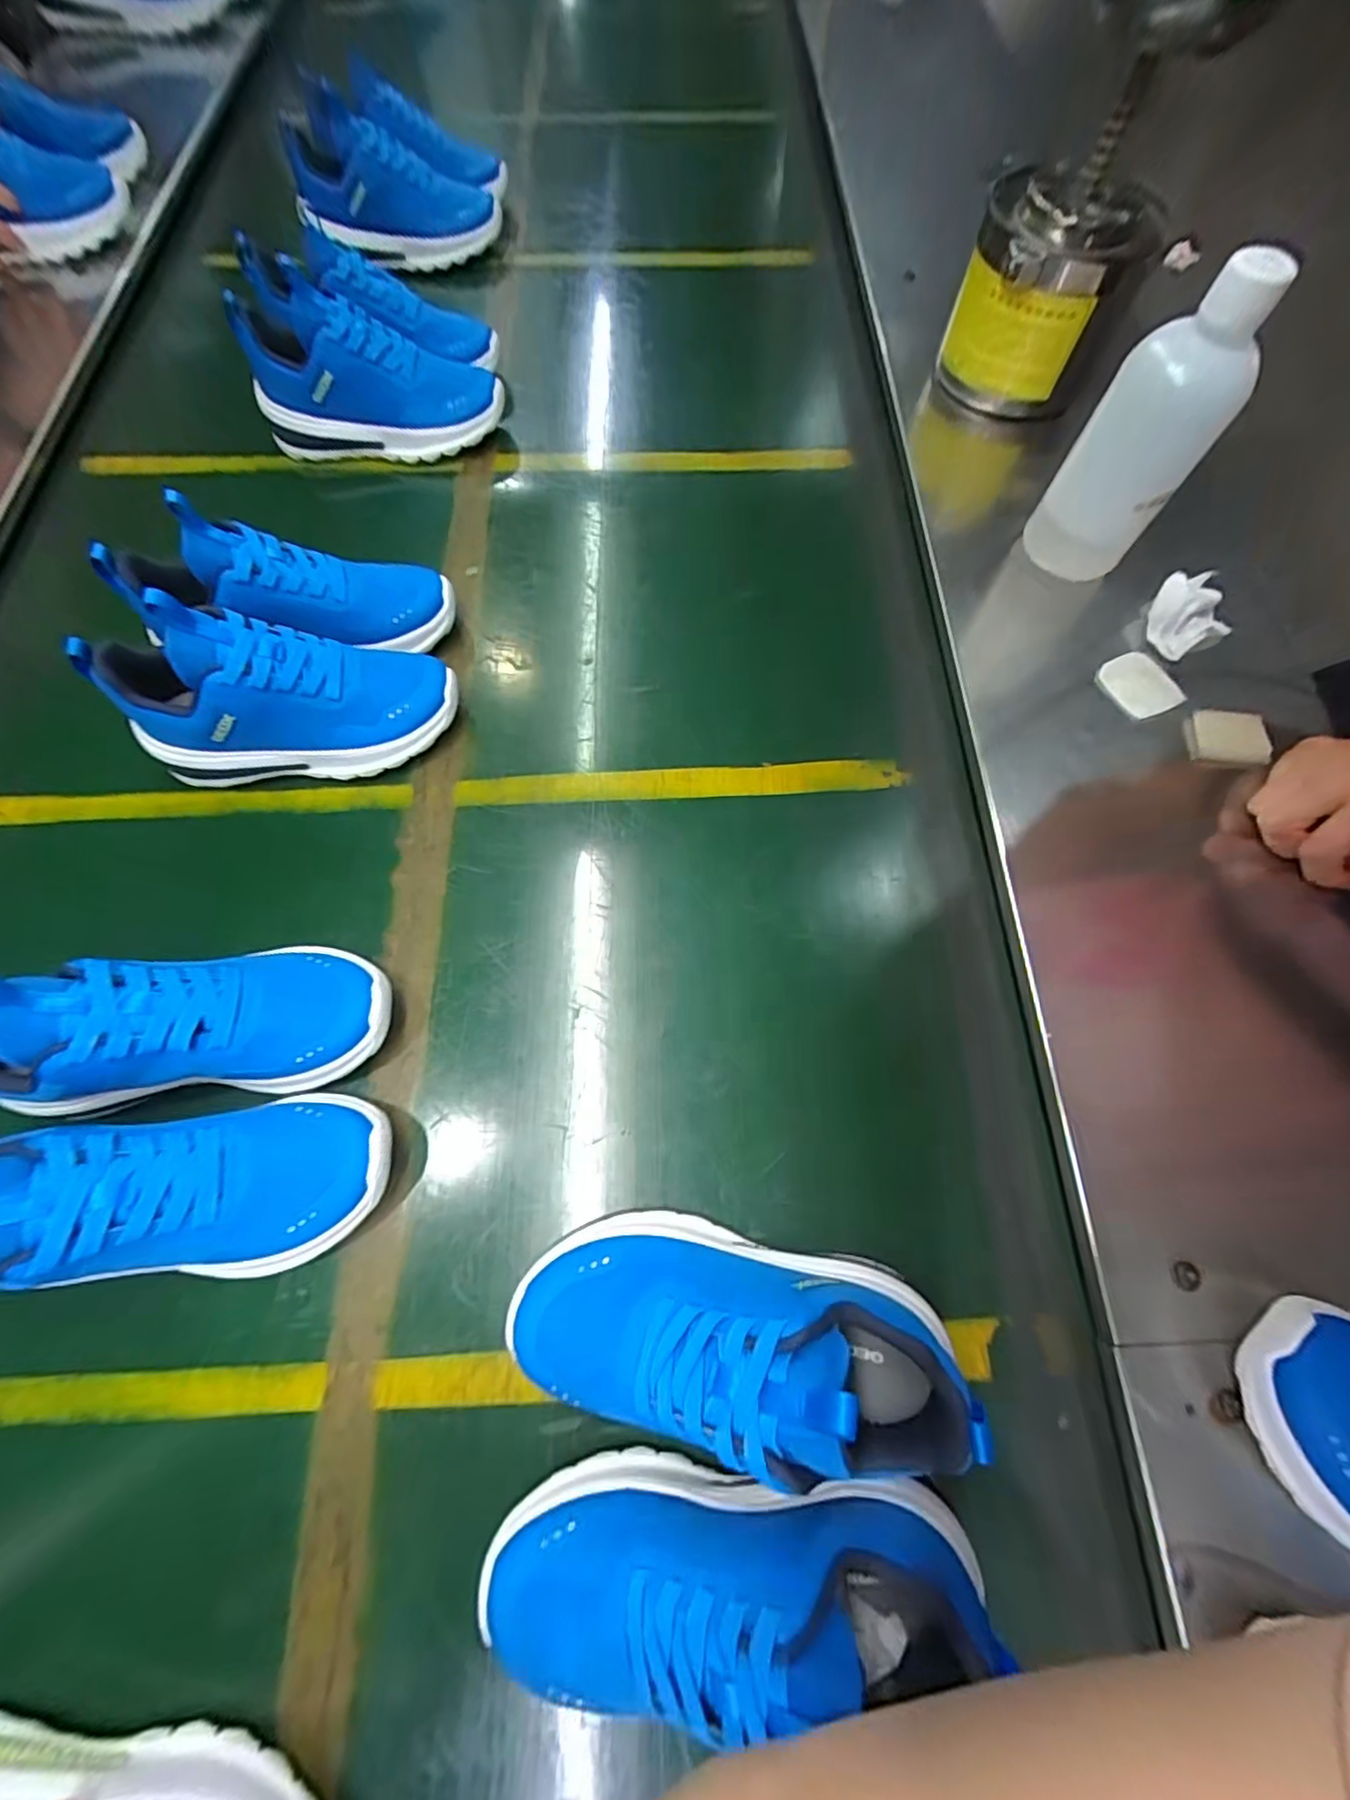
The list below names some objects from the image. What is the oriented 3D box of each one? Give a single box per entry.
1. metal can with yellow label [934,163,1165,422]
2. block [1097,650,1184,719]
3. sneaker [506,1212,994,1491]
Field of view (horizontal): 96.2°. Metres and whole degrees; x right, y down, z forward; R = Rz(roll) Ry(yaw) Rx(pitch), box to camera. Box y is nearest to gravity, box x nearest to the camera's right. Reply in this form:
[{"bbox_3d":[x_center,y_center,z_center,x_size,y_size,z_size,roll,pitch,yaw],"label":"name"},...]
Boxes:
[{"bbox_3d":[0.318,-0.532,0.537,0.128,0.134,0.126,15,70,6],"label":"metal can with yellow label"},{"bbox_3d":[0.344,-0.160,0.449,0.051,0.005,0.054,-26,72,-9],"label":"block"},{"bbox_3d":[0.026,0.201,0.283,0.208,0.104,0.081,4,70,2],"label":"sneaker"}]

